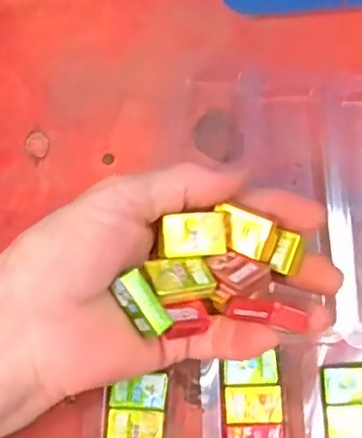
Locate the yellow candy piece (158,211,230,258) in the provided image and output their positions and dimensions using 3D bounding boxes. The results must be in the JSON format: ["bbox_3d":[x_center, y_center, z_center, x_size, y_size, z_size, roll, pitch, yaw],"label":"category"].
[{"bbox_3d":[0.006,0.007,0.237,0.029,0.005,0.015,-10,96,-16],"label":"yellow candy piece"}]

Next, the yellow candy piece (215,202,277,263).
[{"bbox_3d":[0.025,0.005,0.241,0.024,0.006,0.017,23,77,7],"label":"yellow candy piece"}]

